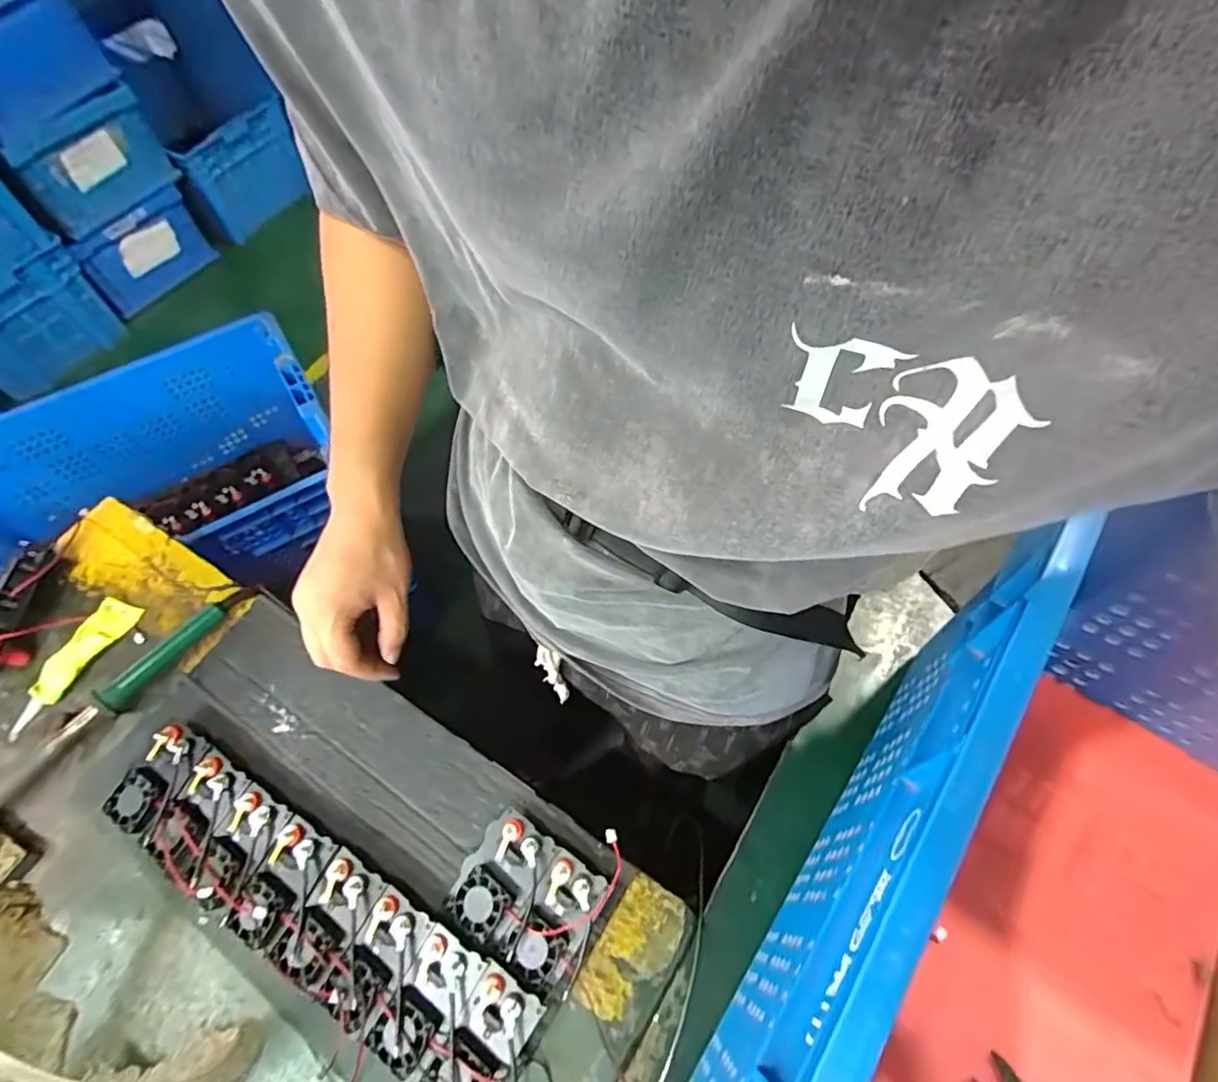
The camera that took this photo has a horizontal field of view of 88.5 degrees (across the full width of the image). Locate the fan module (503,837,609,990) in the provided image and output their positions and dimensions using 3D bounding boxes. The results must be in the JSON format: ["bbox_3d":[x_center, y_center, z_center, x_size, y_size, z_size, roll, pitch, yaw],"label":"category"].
[{"bbox_3d":[-0.041,0.283,0.474,0.050,0.030,0.081,27,65,15],"label":"fan module"}]

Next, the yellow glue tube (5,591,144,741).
[{"bbox_3d":[-0.517,0.116,0.597,0.037,0.020,0.141,19,63,12],"label":"yellow glue tube"}]

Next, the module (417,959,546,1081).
[{"bbox_3d":[-0.090,0.352,0.436,0.050,0.027,0.088,29,66,16],"label":"module"}]

